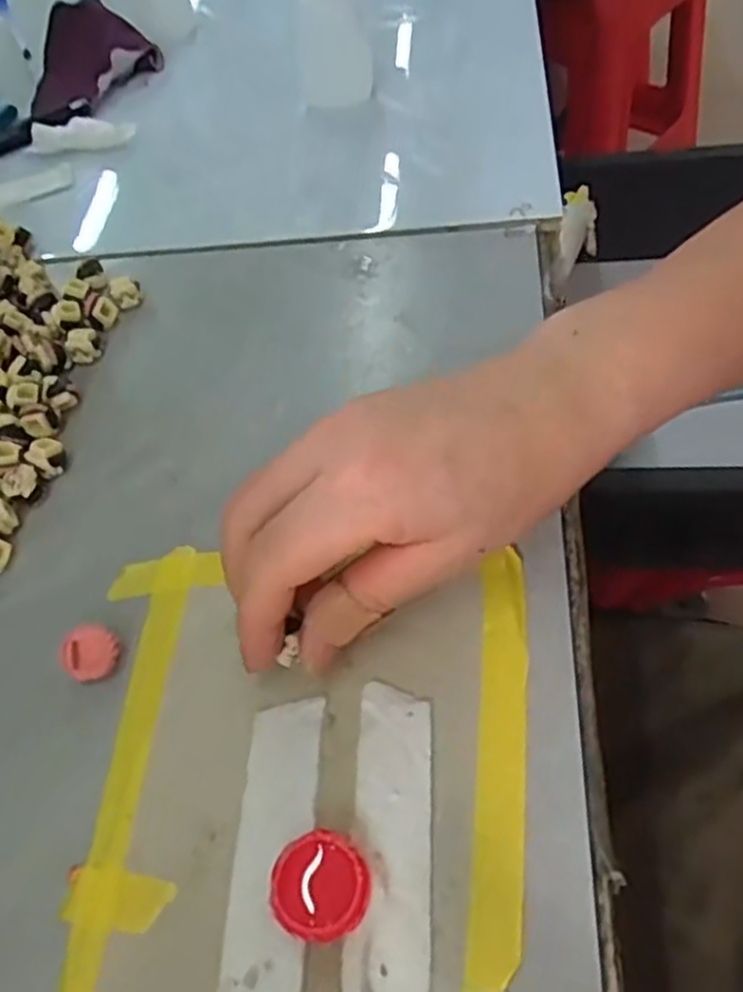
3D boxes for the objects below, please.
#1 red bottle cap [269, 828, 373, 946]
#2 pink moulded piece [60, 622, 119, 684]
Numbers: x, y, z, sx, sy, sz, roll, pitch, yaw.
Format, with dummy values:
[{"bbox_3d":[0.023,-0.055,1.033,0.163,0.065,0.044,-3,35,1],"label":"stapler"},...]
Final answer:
[{"bbox_3d":[-0.015,0.112,0.219,0.028,0.009,0.028,-2,55,3],"label":"red bottle cap"},{"bbox_3d":[-0.101,0.057,0.274,0.019,0.010,0.019,19,60,20],"label":"pink moulded piece"}]

